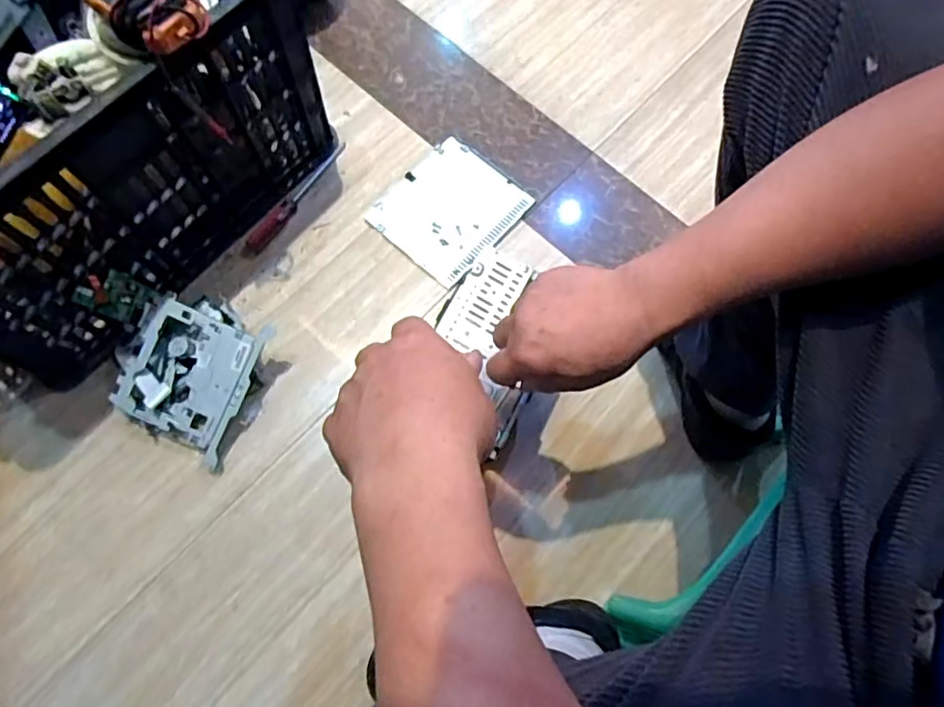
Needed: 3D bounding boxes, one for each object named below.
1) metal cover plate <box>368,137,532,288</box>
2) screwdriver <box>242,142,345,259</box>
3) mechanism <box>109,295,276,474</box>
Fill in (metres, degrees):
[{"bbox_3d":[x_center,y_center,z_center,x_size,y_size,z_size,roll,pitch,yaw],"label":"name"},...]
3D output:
[{"bbox_3d":[-0.029,-0.198,0.793,0.161,0.006,0.181,39,76,10],"label":"metal cover plate"},{"bbox_3d":[-0.236,-0.206,0.788,0.020,0.025,0.201,35,76,9],"label":"screwdriver"},{"bbox_3d":[-0.326,0.022,0.685,0.156,0.052,0.167,29,85,2],"label":"mechanism"}]

